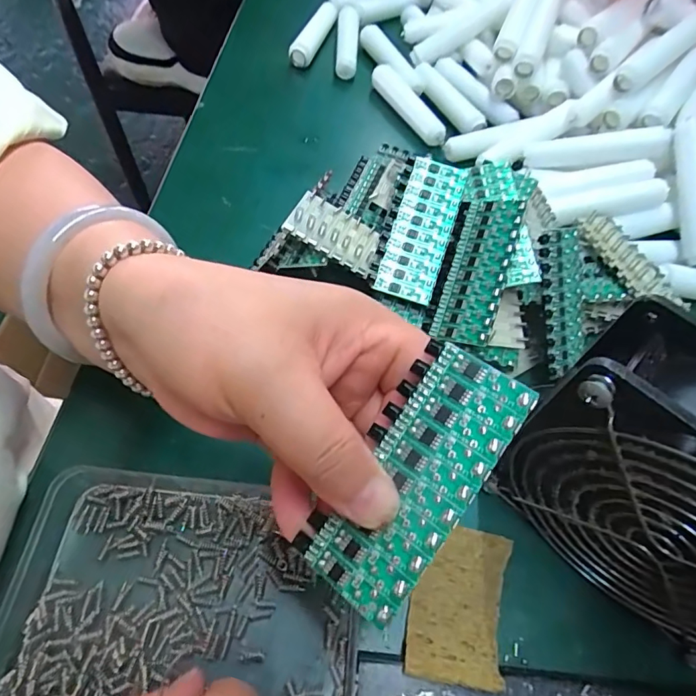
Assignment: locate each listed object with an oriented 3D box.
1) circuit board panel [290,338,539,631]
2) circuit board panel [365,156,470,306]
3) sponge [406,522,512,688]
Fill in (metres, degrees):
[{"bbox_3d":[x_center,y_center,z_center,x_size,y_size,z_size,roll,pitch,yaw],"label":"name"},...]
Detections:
[{"bbox_3d":[0.019,0.038,0.142,0.035,0.004,0.078,31,86,21],"label":"circuit board panel"},{"bbox_3d":[0.038,-0.063,0.259,0.033,0.004,0.074,18,88,3],"label":"circuit board panel"},{"bbox_3d":[0.047,0.106,0.205,0.037,0.015,0.060,14,59,6],"label":"sponge"}]

